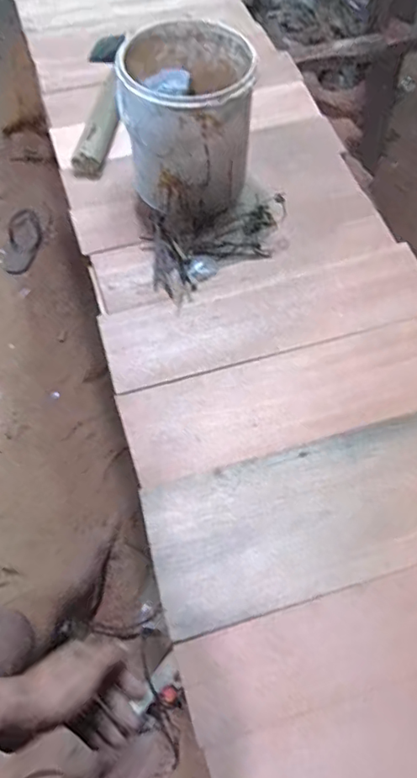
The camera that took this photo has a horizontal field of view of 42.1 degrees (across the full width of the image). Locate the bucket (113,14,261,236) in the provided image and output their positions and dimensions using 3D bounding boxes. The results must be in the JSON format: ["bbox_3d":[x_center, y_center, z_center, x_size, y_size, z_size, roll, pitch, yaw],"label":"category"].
[{"bbox_3d":[-0.029,-0.376,0.782,0.169,0.193,0.206,-4,63,-1],"label":"bucket"}]

